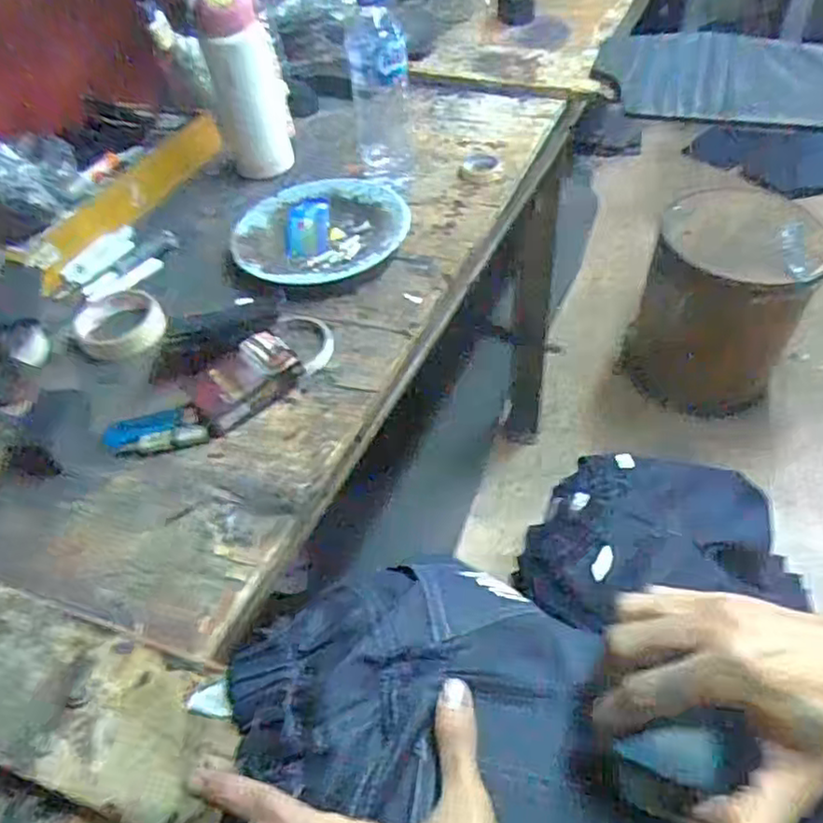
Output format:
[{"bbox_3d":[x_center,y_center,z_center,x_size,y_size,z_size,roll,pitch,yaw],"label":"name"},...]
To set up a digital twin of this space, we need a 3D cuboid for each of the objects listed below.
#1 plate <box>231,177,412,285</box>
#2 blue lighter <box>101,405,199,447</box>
[{"bbox_3d":[-0.101,-0.200,0.765,0.195,0.027,0.188,-8,47,-2],"label":"plate"},{"bbox_3d":[-0.230,0.010,0.601,0.085,0.012,0.027,-13,48,-7],"label":"blue lighter"}]

